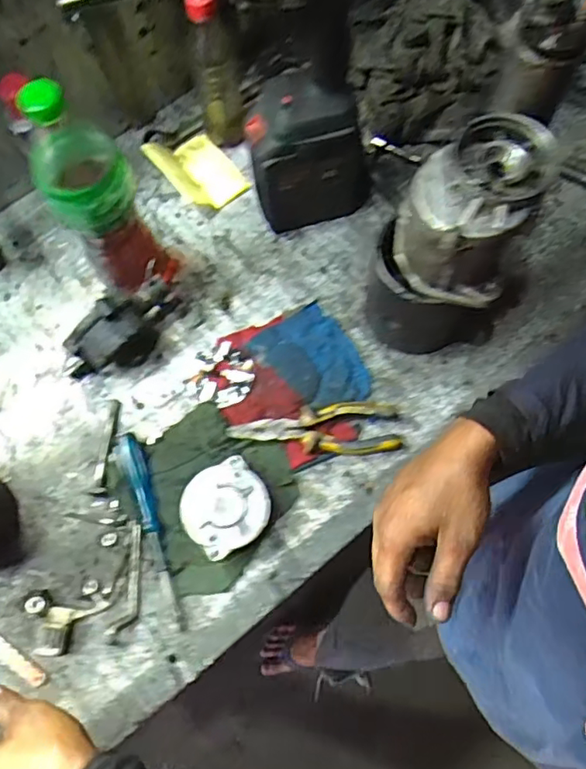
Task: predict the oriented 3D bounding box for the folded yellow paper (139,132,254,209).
[{"bbox_3d":[-0.117,-0.270,0.715,0.086,0.042,0.110,-39,73,-13],"label":"folded yellow paper"}]

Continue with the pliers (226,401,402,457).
[{"bbox_3d":[0.024,0.051,0.602,0.171,0.020,0.055,-8,69,-2],"label":"pliers"}]

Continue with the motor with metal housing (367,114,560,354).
[{"bbox_3d":[0.142,-0.122,0.547,0.107,0.236,0.109,0,69,1],"label":"motor with metal housing"}]

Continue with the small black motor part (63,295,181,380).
[{"bbox_3d":[-0.182,-0.059,0.619,0.140,0.087,0.051,-42,74,-14],"label":"small black motor part"}]

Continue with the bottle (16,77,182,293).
[{"bbox_3d":[-0.178,-0.175,0.558,0.074,0.274,0.084,-12,69,-4],"label":"bottle"}]

